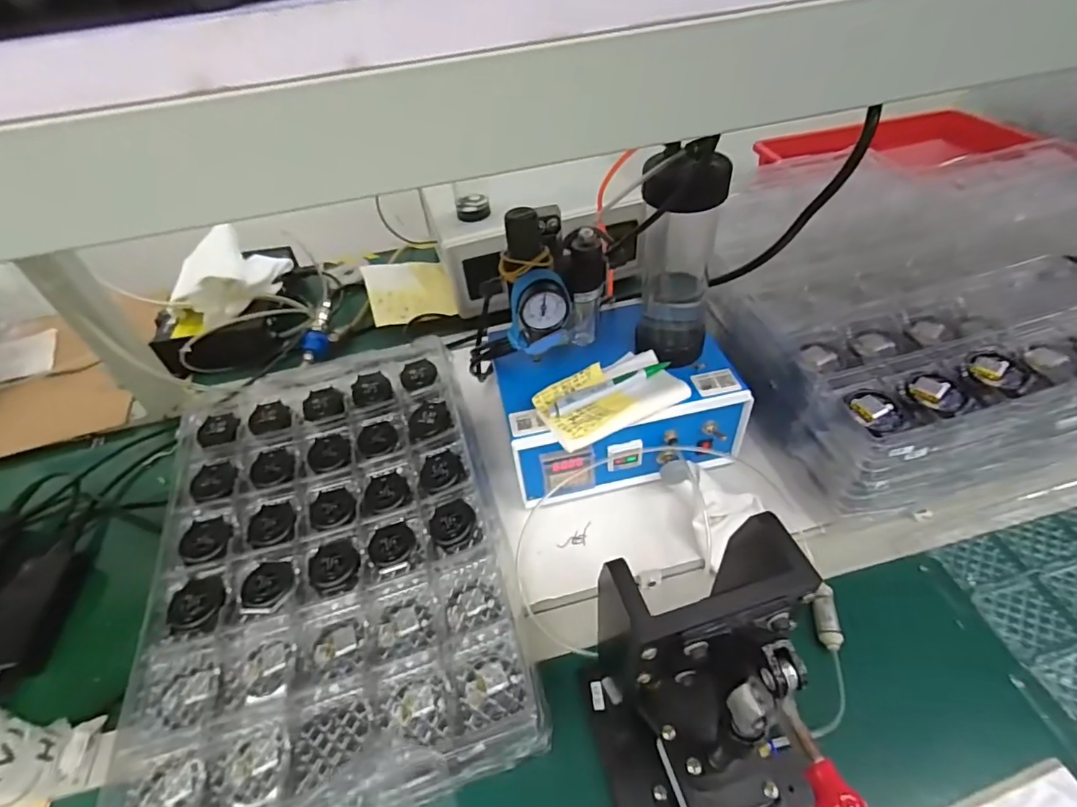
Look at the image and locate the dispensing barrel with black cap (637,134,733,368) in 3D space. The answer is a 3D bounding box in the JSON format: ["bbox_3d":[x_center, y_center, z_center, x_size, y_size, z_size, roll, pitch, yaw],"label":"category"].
[{"bbox_3d":[0.121,-0.117,0.454,0.063,0.204,0.056,8,47,14],"label":"dispensing barrel with black cap"}]

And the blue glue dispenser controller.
[{"bbox_3d":[0.077,-0.009,0.561,0.228,0.106,0.199,-11,45,-4],"label":"blue glue dispenser controller"}]

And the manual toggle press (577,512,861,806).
[{"bbox_3d":[0.091,0.191,0.294,0.112,0.235,0.173,-6,45,0],"label":"manual toggle press"}]

